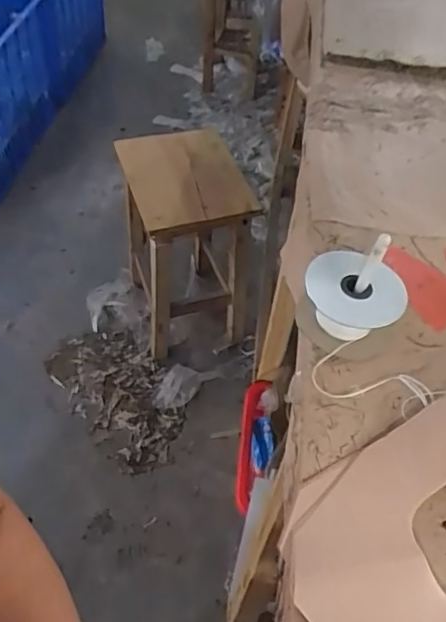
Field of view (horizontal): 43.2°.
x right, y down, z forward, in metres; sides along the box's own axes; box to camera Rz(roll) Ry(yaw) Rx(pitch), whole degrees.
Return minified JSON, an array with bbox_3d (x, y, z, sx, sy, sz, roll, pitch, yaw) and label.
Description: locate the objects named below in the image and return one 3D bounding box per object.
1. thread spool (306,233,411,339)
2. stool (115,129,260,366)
[{"bbox_3d":[0.121,-0.020,0.511,0.085,0.108,0.067,16,50,9],"label":"thread spool"},{"bbox_3d":[-0.088,-0.144,1.346,0.250,0.461,0.284,-11,51,-14],"label":"stool"}]

